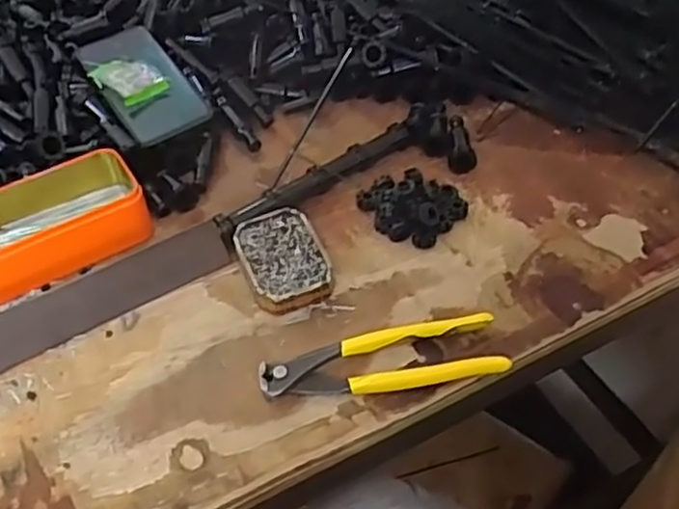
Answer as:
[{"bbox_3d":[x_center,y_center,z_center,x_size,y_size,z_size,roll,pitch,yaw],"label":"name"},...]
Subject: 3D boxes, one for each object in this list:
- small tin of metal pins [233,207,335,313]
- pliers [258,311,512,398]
[{"bbox_3d":[-0.044,0.003,0.547,0.061,0.019,0.091,-17,49,-14],"label":"small tin of metal pins"},{"bbox_3d":[0.029,0.073,0.489,0.164,0.026,0.050,-9,48,-6],"label":"pliers"}]

